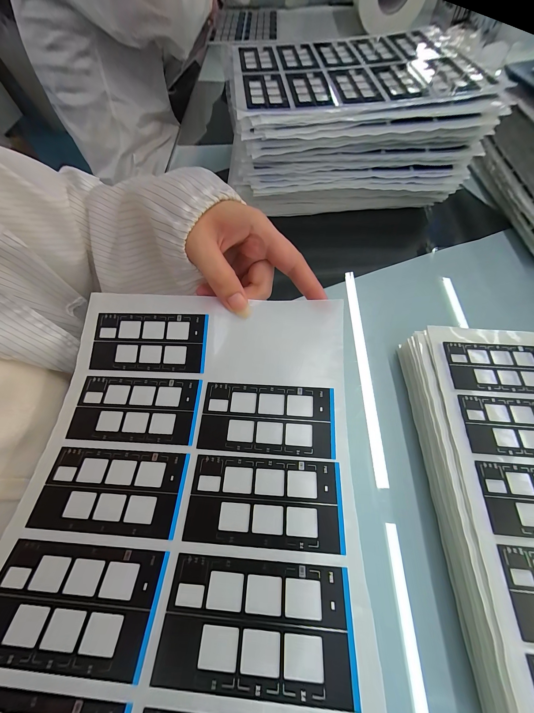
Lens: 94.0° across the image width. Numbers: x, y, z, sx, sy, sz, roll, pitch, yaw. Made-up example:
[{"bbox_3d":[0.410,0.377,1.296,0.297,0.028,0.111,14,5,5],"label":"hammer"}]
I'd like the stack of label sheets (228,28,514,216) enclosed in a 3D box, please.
[{"bbox_3d":[0.104,-0.304,0.340,0.291,0.119,0.202,0,64,2],"label":"stack of label sheets"}]

